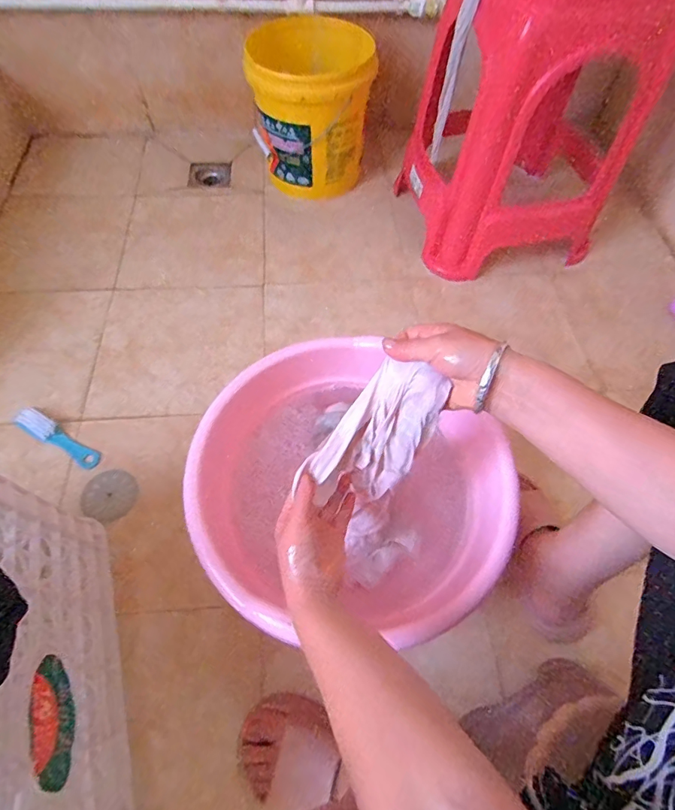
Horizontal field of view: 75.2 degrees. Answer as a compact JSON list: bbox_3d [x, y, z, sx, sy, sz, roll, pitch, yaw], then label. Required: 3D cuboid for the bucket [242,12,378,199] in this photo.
[{"bbox_3d":[-0.054,-0.638,0.969,0.251,0.263,0.274,1,62,-1],"label":"bucket"}]

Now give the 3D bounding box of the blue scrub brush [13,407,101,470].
[{"bbox_3d":[-0.431,0.050,0.675,0.150,0.019,0.036,29,61,13],"label":"blue scrub brush"}]

